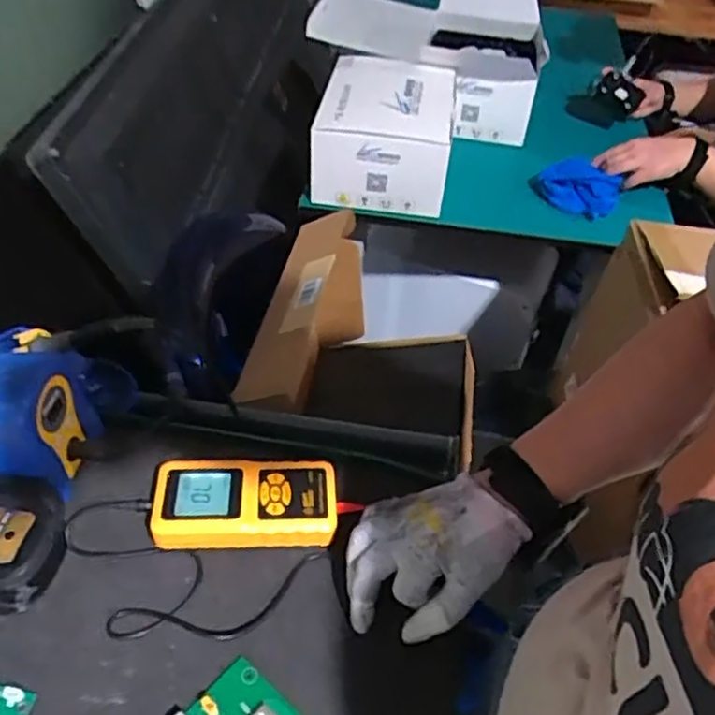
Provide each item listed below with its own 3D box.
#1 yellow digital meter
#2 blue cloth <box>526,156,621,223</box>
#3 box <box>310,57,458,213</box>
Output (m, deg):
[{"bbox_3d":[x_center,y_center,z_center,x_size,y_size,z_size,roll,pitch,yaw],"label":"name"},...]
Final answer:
[{"bbox_3d":[-0.093,0.115,0.553,0.147,0.026,0.071,-2,46,-5],"label":"yellow digital meter"},{"bbox_3d":[0.348,-0.272,1.093,0.130,0.043,0.096,18,48,14],"label":"blue cloth"},{"bbox_3d":[0.050,-0.356,1.100,0.199,0.136,0.264,9,46,5],"label":"box"}]

